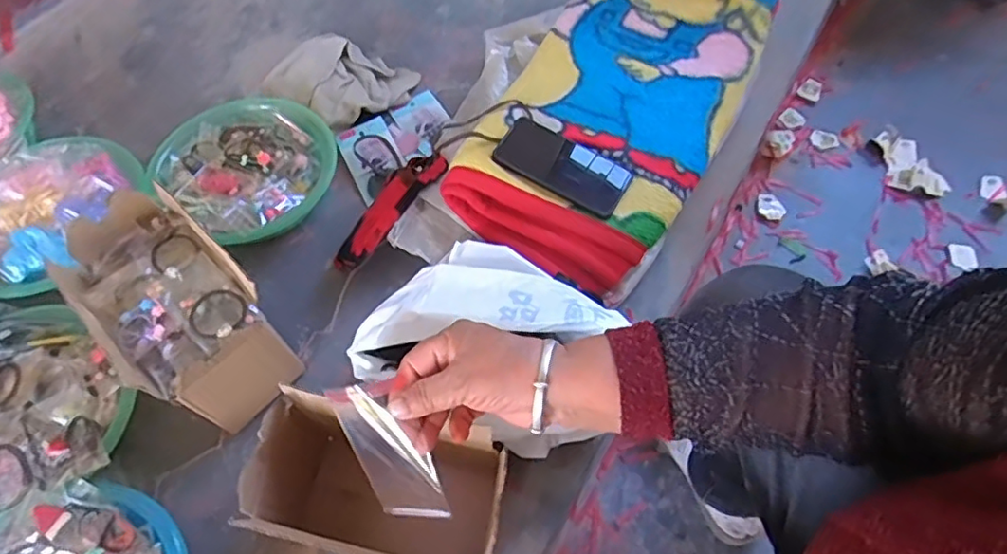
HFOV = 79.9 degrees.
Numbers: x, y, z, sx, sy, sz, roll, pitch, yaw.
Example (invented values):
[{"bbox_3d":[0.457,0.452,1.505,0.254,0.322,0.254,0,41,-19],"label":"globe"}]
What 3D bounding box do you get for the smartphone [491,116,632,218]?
[{"bbox_3d":[0.073,-0.139,0.748,0.163,0.012,0.082,31,72,7],"label":"smartphone"}]

